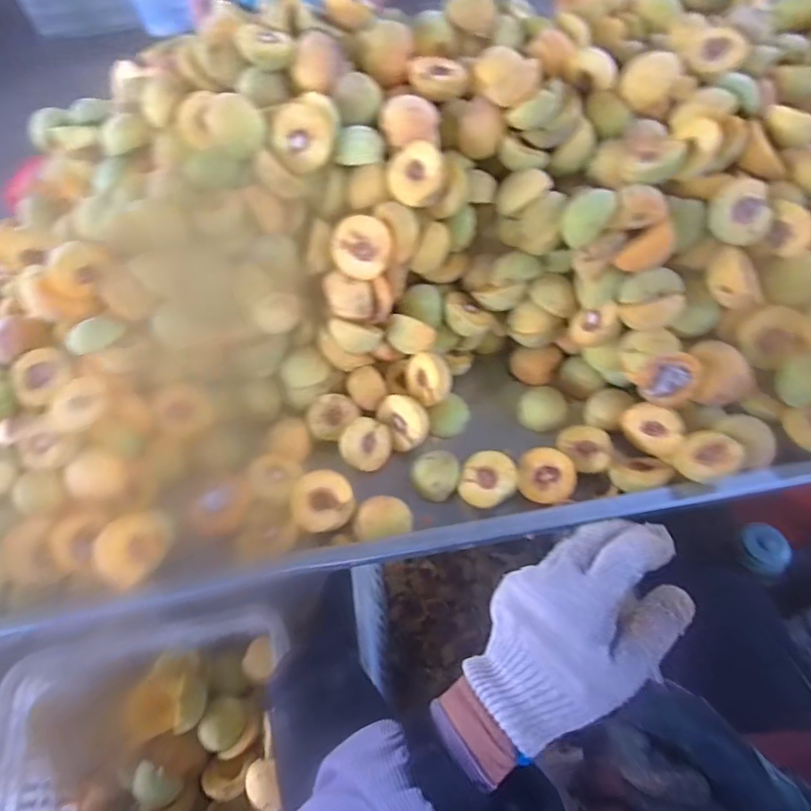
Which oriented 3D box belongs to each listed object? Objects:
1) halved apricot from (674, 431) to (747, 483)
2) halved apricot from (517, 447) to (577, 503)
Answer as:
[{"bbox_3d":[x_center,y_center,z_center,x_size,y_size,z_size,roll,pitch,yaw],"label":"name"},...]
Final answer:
[{"bbox_3d":[0.325,0.056,0.554,0.062,0.021,0.062,-3,52,36],"label":"halved apricot"},{"bbox_3d":[0.160,0.079,0.589,0.062,0.023,0.062,-2,56,3],"label":"halved apricot"}]

